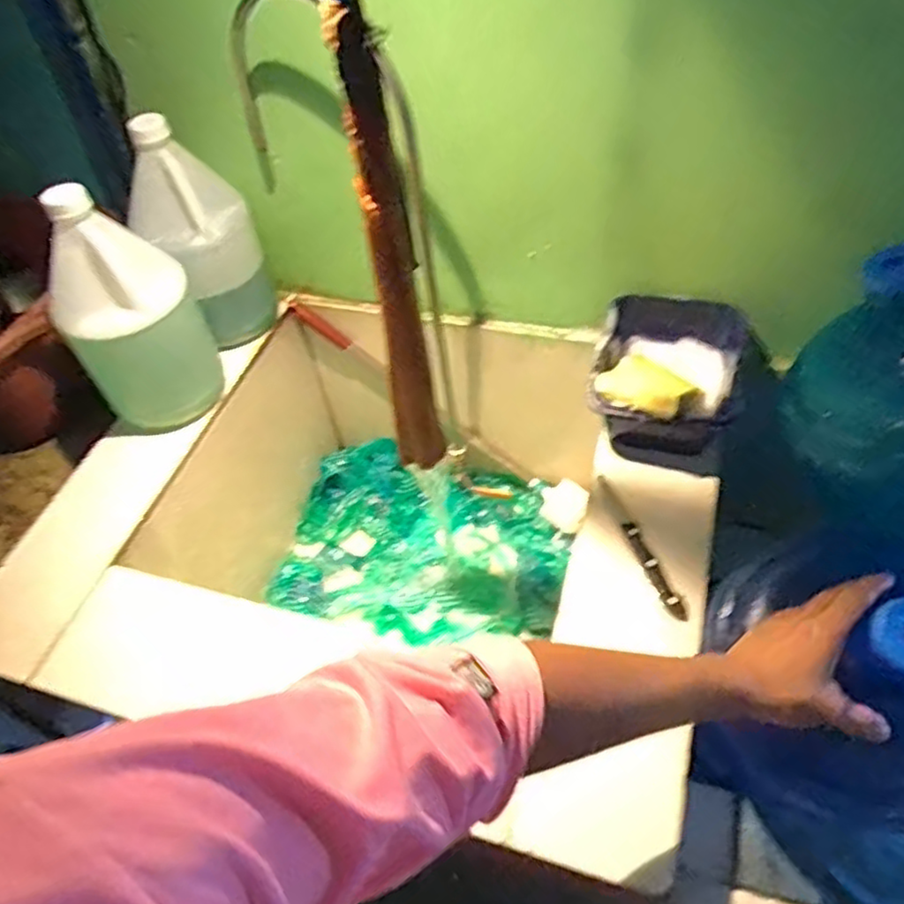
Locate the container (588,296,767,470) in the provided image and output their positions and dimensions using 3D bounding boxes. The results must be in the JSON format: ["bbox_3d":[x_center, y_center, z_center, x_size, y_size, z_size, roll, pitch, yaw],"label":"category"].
[{"bbox_3d":[0.261,-0.090,0.806,0.178,0.101,0.212,13,54,16],"label":"container"}]

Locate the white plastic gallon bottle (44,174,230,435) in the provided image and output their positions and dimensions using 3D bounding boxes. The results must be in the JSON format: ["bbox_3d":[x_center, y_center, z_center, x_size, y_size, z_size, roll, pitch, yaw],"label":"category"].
[{"bbox_3d":[-0.385,-0.181,0.808,0.142,0.268,0.168,-27,54,-15],"label":"white plastic gallon bottle"}]

